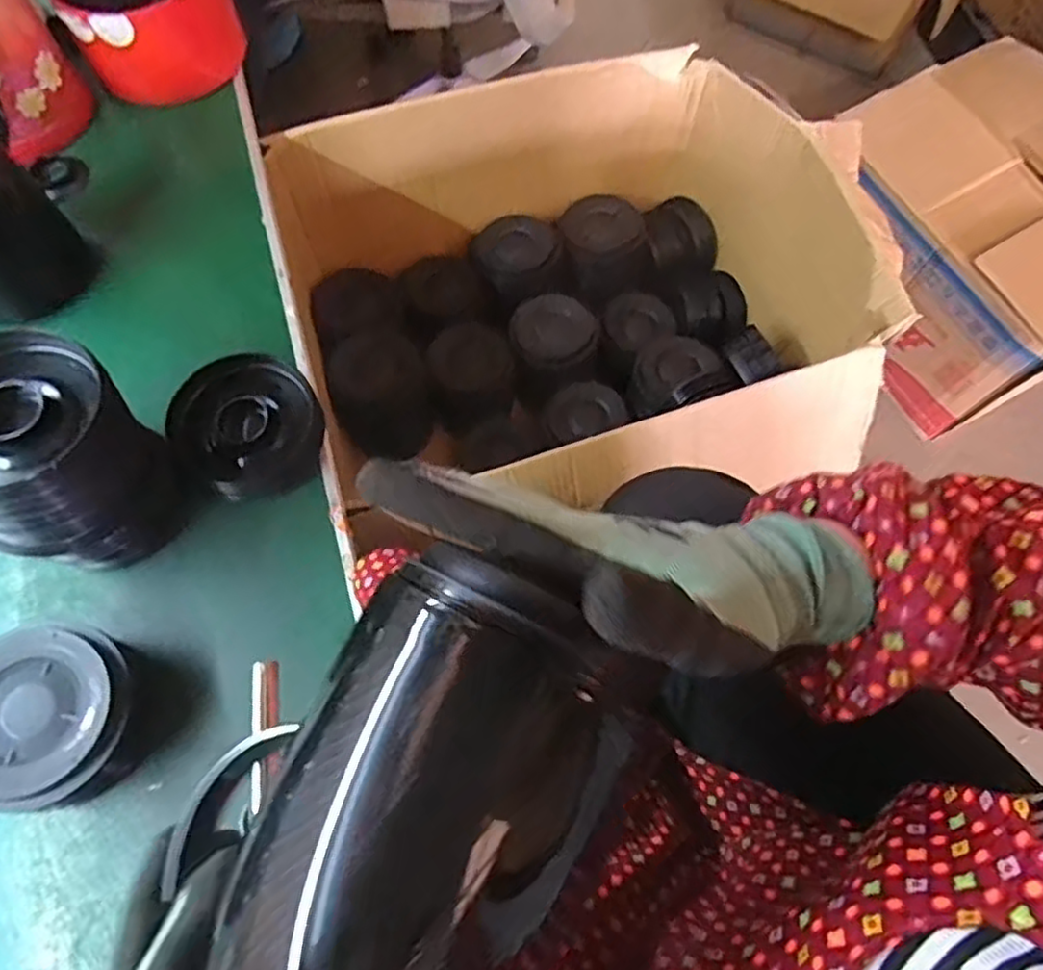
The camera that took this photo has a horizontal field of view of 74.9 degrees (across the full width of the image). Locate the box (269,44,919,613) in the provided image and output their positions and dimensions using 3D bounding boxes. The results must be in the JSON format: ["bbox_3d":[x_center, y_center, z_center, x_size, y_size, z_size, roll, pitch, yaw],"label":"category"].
[{"bbox_3d":[0.064,-0.199,0.897,0.640,0.329,0.550,-17,70,-7],"label":"box"}]

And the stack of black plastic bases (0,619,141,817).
[{"bbox_3d":[-0.335,0.164,0.486,0.114,0.069,0.124,9,69,3],"label":"stack of black plastic bases"}]

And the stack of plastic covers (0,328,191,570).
[{"bbox_3d":[-0.337,-0.018,0.509,0.114,0.170,0.117,-21,70,-9],"label":"stack of plastic covers"}]

